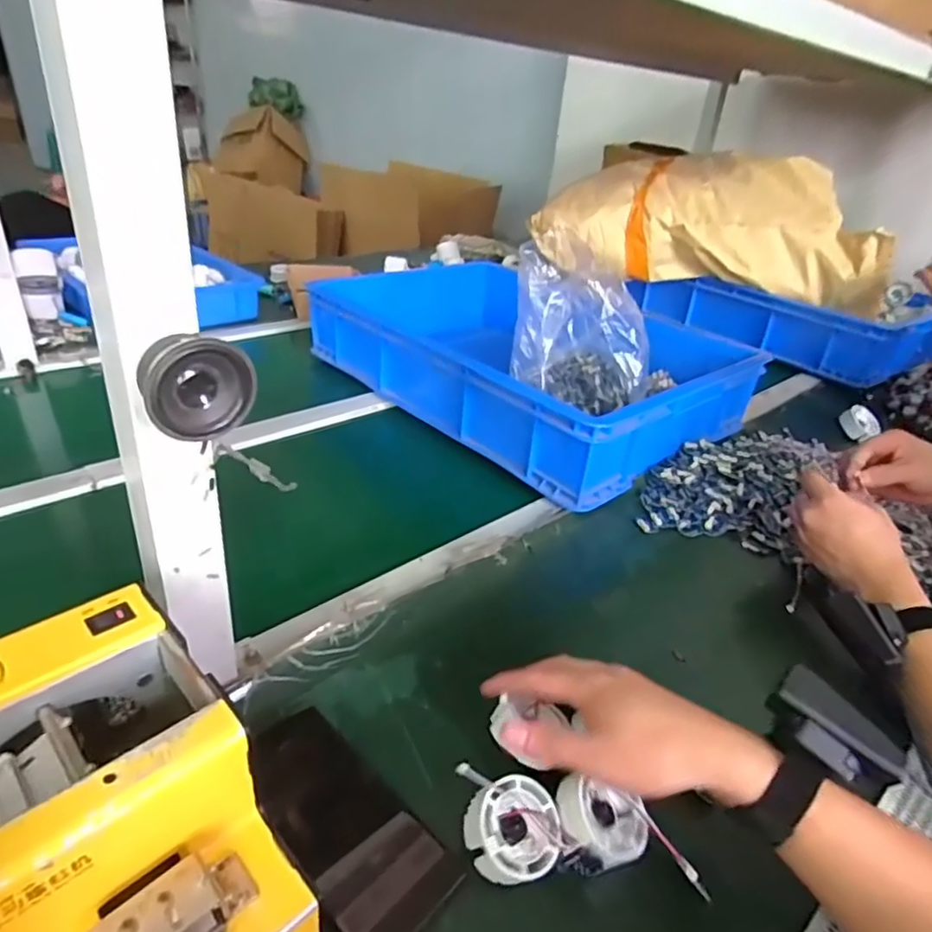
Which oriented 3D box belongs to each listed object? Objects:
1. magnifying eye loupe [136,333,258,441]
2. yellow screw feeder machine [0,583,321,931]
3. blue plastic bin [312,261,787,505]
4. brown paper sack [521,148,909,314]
[{"bbox_3d":[-0.138,-0.043,0.318,0.053,0.048,0.029,-14,37,-31],"label":"magnifying eye loupe"},{"bbox_3d":[-0.170,0.182,0.291,0.120,0.145,0.173,-23,42,-39],"label":"yellow screw feeder machine"},{"bbox_3d":[0.096,-0.169,0.943,0.412,0.108,0.557,-22,42,-39],"label":"blue plastic bin"},{"bbox_3d":[0.497,-0.496,1.255,0.680,0.222,0.268,15,32,12],"label":"brown paper sack"}]

